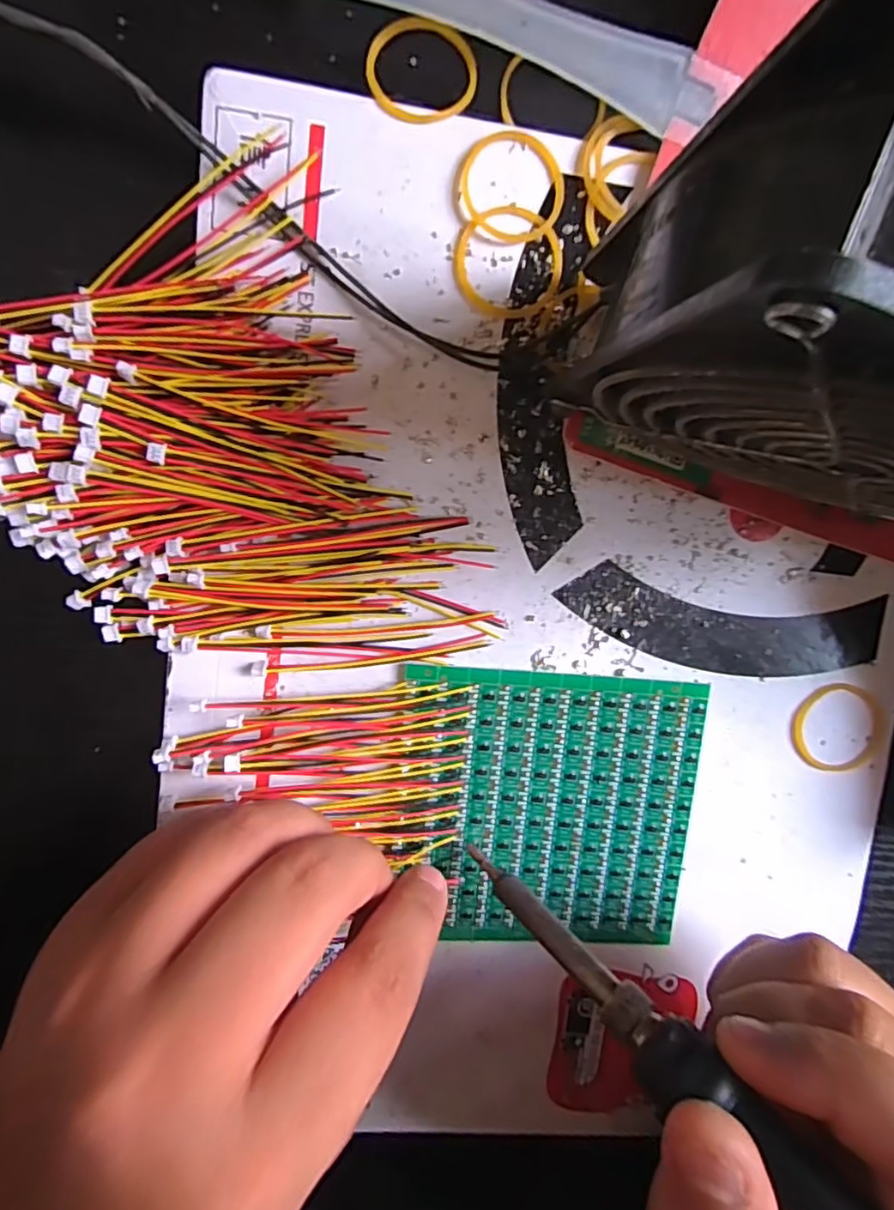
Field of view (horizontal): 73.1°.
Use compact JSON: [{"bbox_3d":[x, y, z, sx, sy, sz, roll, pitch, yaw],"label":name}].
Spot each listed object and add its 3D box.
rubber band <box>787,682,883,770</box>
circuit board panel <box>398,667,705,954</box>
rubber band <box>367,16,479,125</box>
[{"bbox_3d":[0.135,0.043,0.206,0.033,0.004,0.031,13,97,-6],"label":"rubber band"},{"bbox_3d":[0.033,0.068,0.199,0.097,0.004,0.091,5,98,-5],"label":"circuit board panel"},{"bbox_3d":[-0.007,-0.149,0.169,0.030,0.005,0.028,4,98,-5],"label":"rubber band"}]

